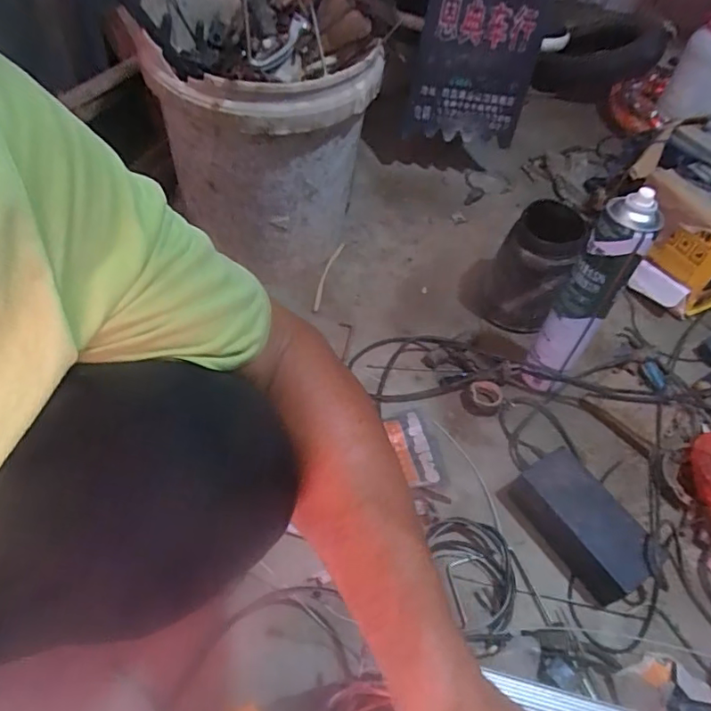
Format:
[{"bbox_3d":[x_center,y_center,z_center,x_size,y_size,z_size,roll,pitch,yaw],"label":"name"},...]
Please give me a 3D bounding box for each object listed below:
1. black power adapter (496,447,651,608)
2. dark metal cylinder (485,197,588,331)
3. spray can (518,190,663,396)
[{"bbox_3d":[0.269,0.198,0.637,0.081,0.065,0.166,-25,58,-24],"label":"black power adapter"},{"bbox_3d":[0.273,-0.133,0.842,0.110,0.184,0.112,24,52,13],"label":"dark metal cylinder"},{"bbox_3d":[0.289,-0.059,0.690,0.063,0.310,0.055,33,55,20],"label":"spray can"}]

